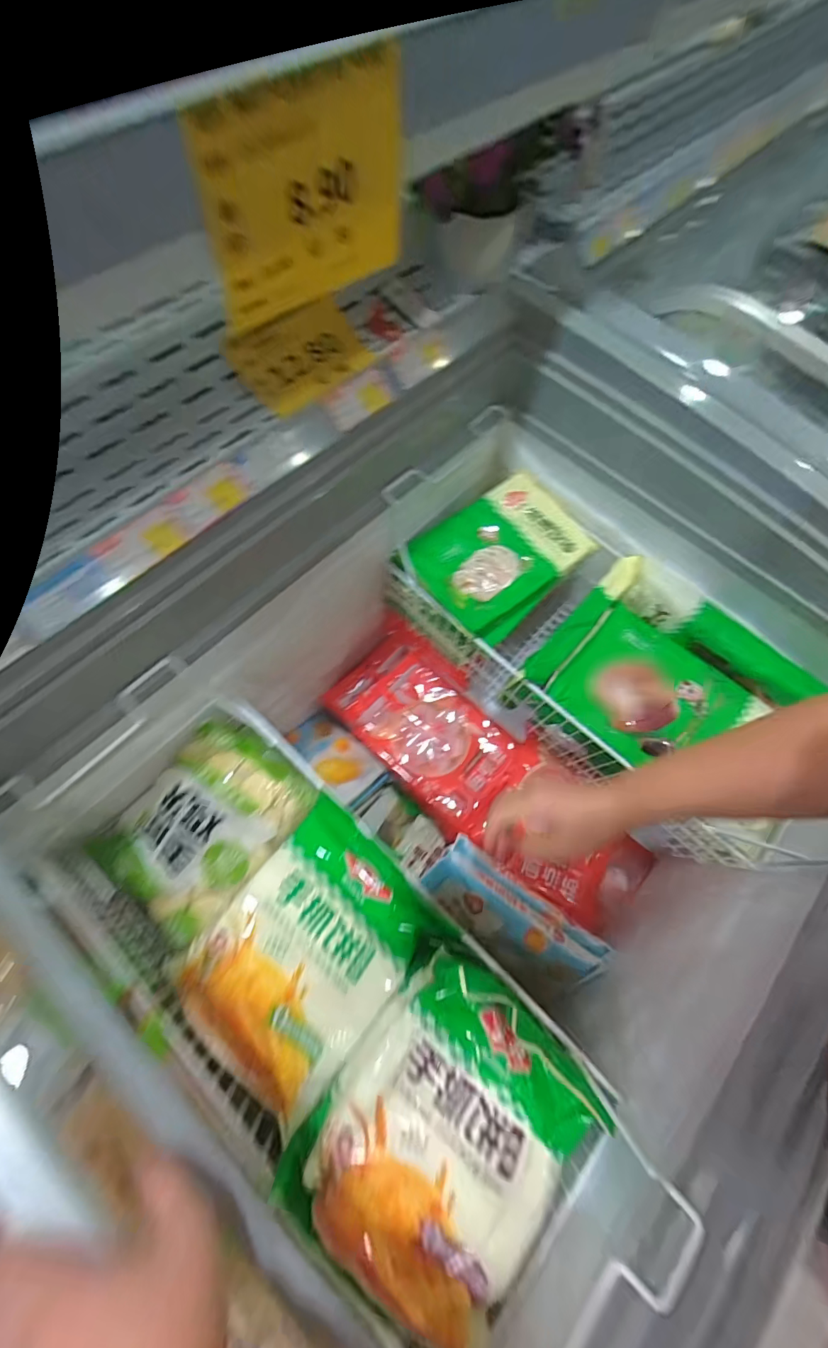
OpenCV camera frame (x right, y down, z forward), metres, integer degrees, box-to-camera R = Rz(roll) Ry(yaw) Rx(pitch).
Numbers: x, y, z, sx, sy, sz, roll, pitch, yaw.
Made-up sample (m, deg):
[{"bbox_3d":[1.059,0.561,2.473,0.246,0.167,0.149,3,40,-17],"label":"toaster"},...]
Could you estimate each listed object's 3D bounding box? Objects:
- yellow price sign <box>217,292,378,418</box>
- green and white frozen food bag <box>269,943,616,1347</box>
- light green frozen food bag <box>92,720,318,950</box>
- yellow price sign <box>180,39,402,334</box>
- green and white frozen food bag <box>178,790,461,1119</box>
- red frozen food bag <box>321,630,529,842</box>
[{"bbox_3d":[-0.125,-0.356,0.482,0.090,0.019,0.143,47,73,-17],"label":"yellow price sign"},{"bbox_3d":[0.034,0.443,0.424,0.215,0.052,0.257,40,72,12],"label":"green and white frozen food bag"},{"bbox_3d":[-0.267,0.189,0.559,0.183,0.052,0.242,39,72,11],"label":"light green frozen food bag"},{"bbox_3d":[-0.062,-0.290,0.269,0.140,0.098,0.015,-42,77,-16],"label":"yellow price sign"},{"bbox_3d":[-0.117,0.310,0.500,0.213,0.039,0.259,40,72,12],"label":"green and white frozen food bag"},{"bbox_3d":[0.020,0.105,0.831,0.353,0.057,0.207,43,73,12],"label":"red frozen food bag"}]

